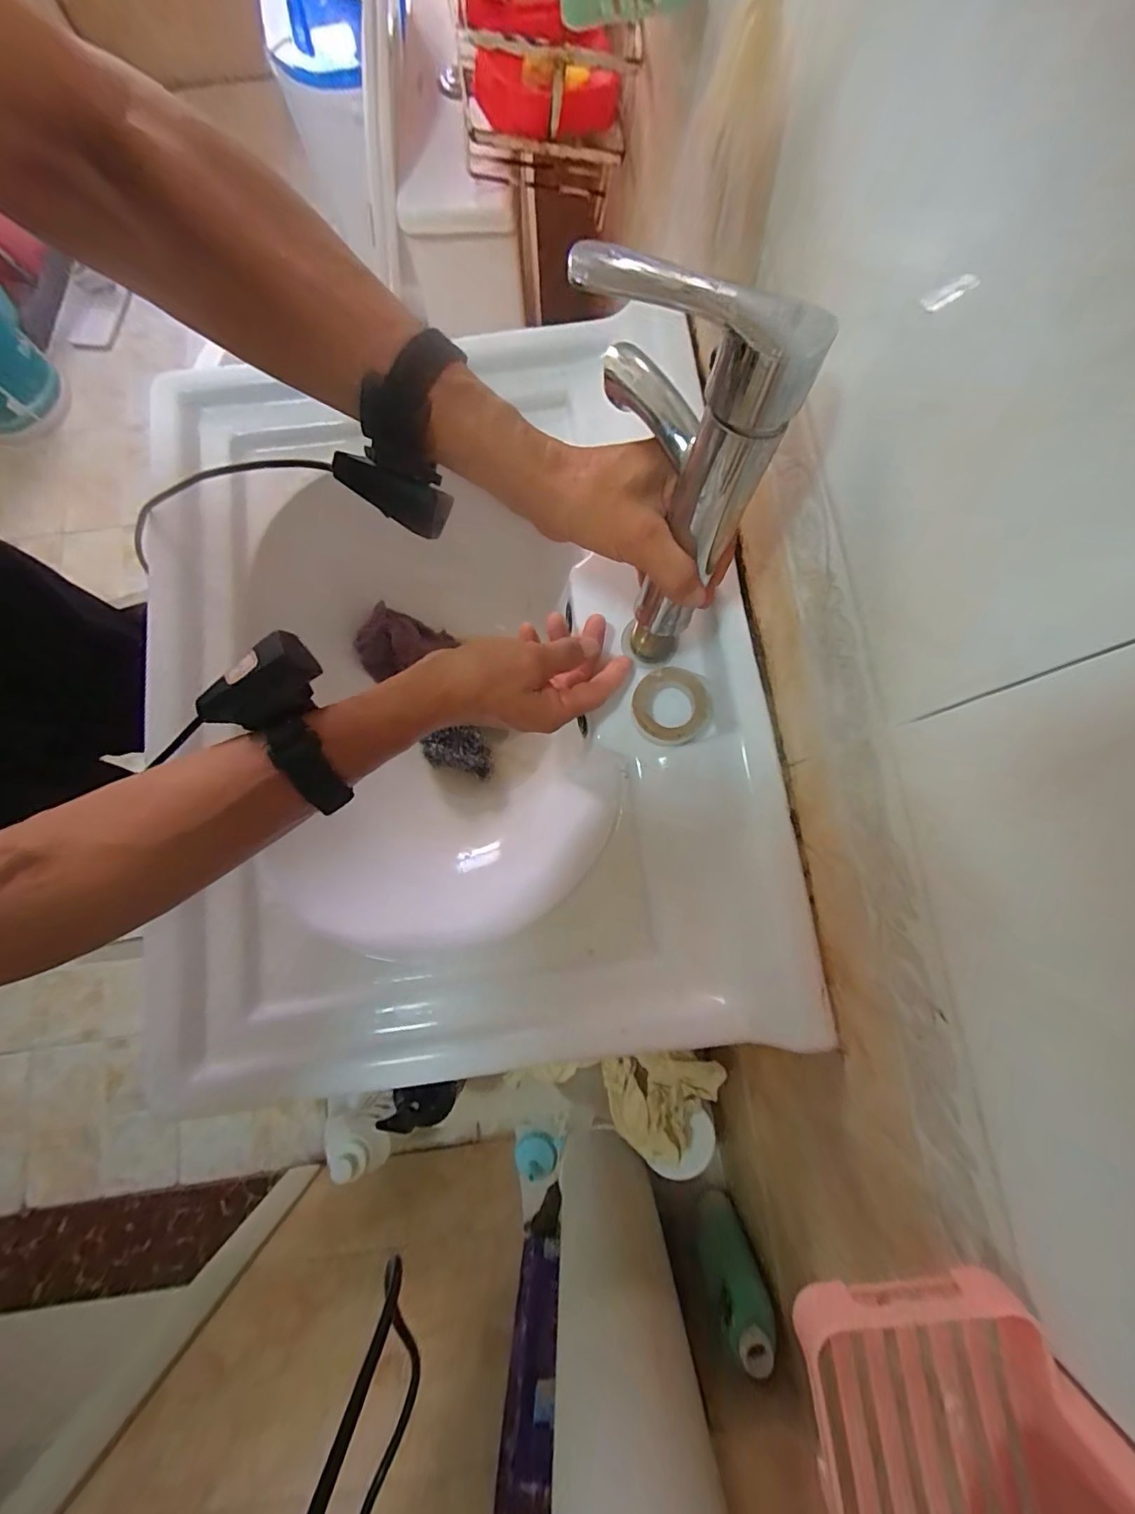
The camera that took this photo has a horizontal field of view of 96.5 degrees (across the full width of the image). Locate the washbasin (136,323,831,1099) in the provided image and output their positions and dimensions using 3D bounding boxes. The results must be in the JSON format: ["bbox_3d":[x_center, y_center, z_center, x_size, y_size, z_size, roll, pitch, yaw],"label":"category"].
[{"bbox_3d":[-0.097,-0.039,0.458,0.480,0.188,0.560,-10,80,-2],"label":"washbasin"}]

